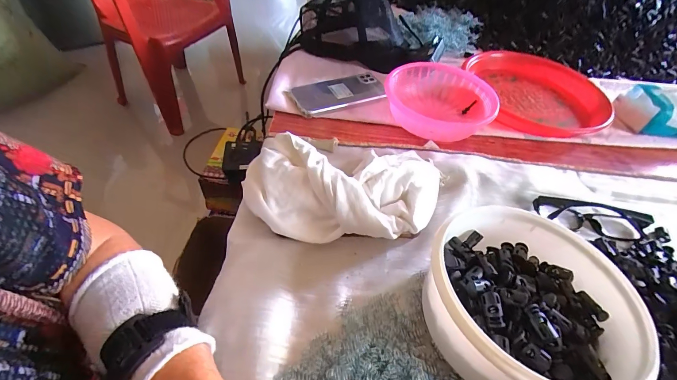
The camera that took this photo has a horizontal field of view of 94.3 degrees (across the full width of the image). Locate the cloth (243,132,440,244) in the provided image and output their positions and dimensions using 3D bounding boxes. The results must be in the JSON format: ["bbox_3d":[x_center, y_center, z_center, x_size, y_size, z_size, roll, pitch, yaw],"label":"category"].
[{"bbox_3d":[0.005,0.000,0.358,0.222,0.068,0.130,12,49,3],"label":"cloth"}]

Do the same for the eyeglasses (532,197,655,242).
[{"bbox_3d":[0.311,0.033,0.379,0.137,0.029,0.037,9,49,0],"label":"eyeglasses"}]

